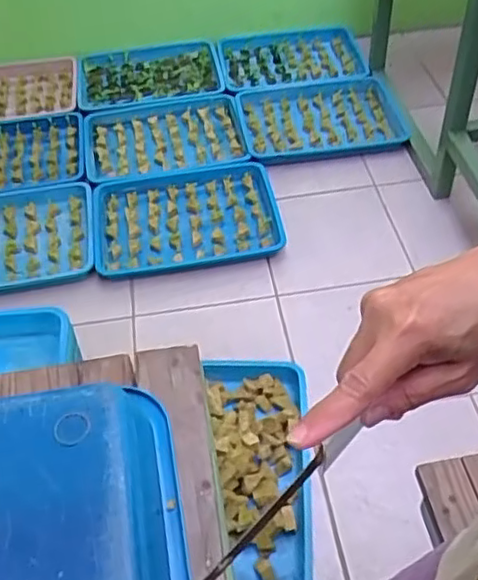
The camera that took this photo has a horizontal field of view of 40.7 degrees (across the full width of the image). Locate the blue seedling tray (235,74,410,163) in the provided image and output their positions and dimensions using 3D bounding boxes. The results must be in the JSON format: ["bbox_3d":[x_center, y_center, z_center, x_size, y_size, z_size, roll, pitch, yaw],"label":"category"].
[{"bbox_3d":[0.218,-0.466,1.735,0.418,0.039,0.324,-8,49,-4],"label":"blue seedling tray"}]

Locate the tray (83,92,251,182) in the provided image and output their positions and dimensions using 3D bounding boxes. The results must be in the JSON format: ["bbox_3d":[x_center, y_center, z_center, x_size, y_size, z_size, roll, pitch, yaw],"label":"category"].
[{"bbox_3d":[-0.200,-0.415,1.732,0.416,0.034,0.325,-11,49,-7],"label":"tray"}]

